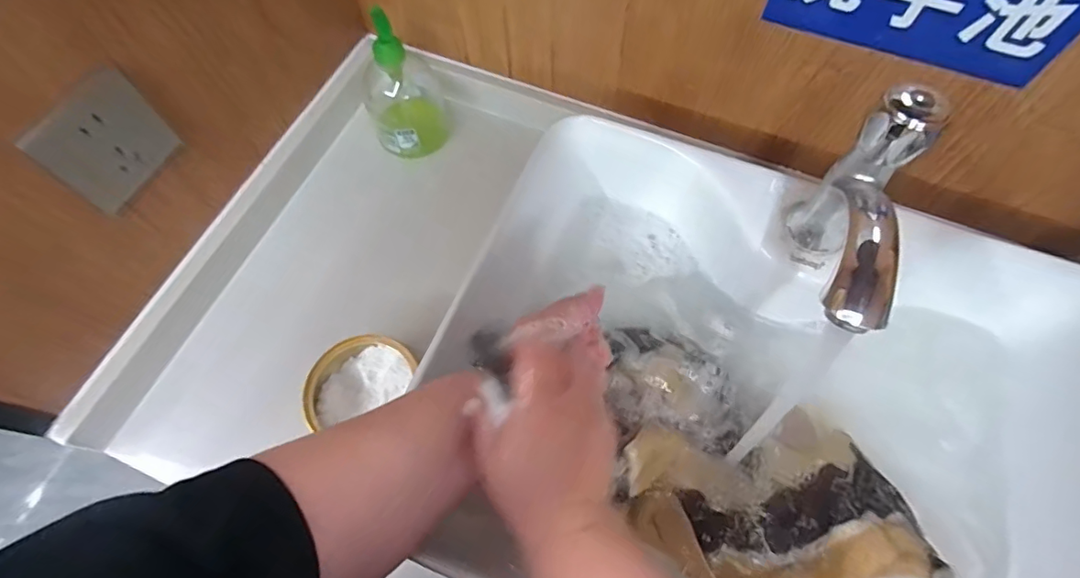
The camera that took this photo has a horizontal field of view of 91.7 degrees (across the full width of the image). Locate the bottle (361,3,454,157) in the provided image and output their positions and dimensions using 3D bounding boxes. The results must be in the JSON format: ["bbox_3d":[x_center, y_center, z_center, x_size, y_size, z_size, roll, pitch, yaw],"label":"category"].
[{"bbox_3d":[-0.152,-0.226,0.569,0.084,0.155,0.093,-19,67,-8],"label":"bottle"}]

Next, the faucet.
[{"bbox_3d":[0.192,-0.029,0.331,0.034,0.130,0.137,17,67,8],"label":"faucet"}]

